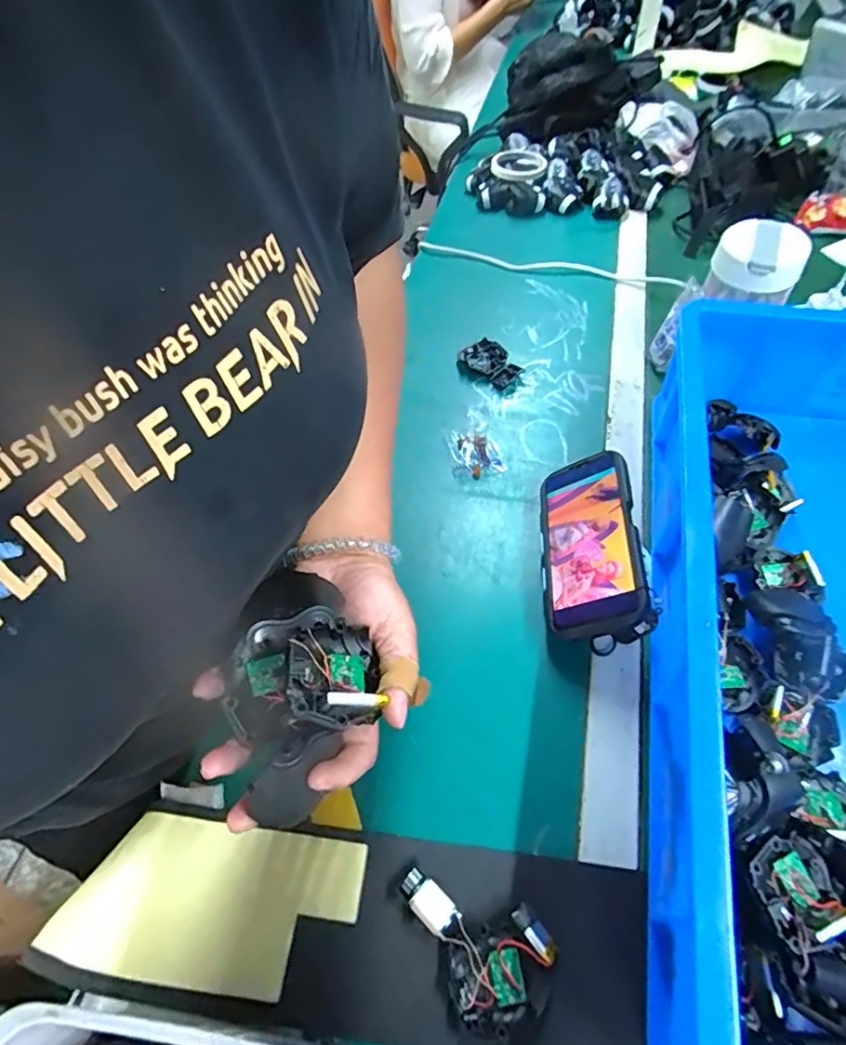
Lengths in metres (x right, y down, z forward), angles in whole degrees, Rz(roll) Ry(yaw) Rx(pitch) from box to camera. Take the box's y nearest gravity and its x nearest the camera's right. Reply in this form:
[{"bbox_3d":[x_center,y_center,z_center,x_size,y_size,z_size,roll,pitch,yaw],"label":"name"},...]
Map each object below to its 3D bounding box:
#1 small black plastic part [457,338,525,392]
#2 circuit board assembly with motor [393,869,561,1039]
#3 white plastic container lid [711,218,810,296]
[{"bbox_3d":[0.083,-0.198,0.665,0.048,0.019,0.081,-33,59,-17],"label":"small black plastic part"},{"bbox_3d":[0.029,0.261,0.346,0.096,0.017,0.066,37,66,26],"label":"circuit board assembly with motor"},{"bbox_3d":[0.337,-0.268,0.542,0.080,0.044,0.080,-2,55,3],"label":"white plastic container lid"}]

